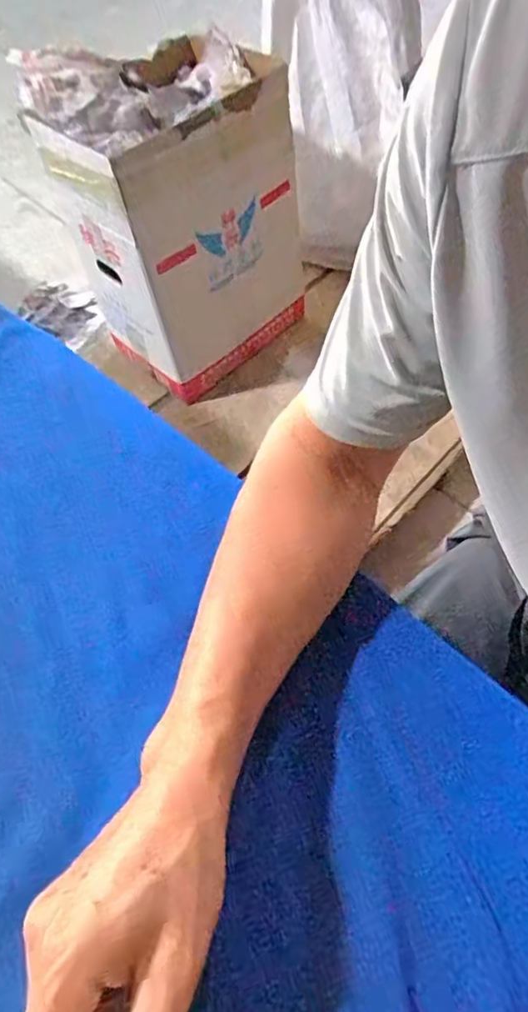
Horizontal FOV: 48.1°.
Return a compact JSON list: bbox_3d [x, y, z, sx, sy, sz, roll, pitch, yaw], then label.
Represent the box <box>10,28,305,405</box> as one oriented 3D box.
[{"bbox_3d":[-0.161,-0.585,1.220,0.416,0.521,0.330,-41,62,-20],"label":"box"}]

